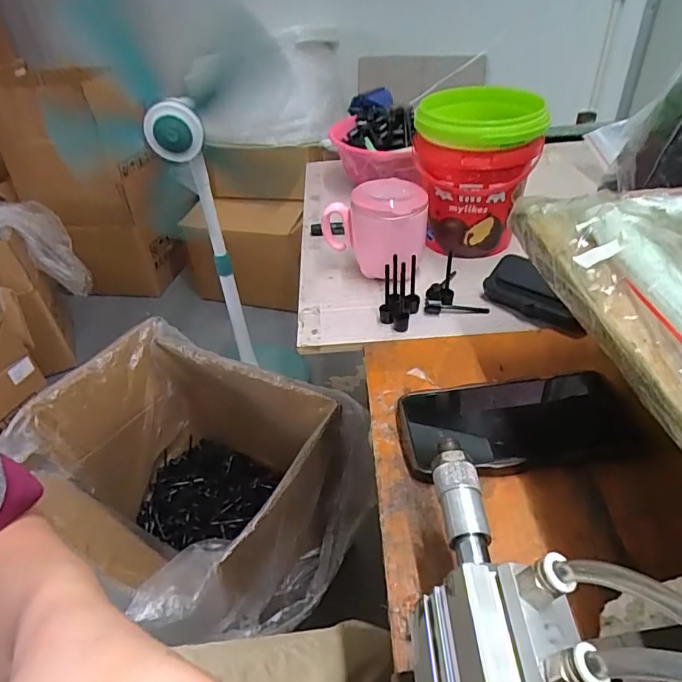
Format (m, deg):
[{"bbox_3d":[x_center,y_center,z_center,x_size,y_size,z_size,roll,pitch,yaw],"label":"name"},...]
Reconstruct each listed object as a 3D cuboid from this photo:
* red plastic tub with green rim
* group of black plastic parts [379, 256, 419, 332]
[{"bbox_3d":[0.148,-0.188,0.557,0.128,0.146,0.127,-1,40,5],"label":"red plastic tub with green rim"},{"bbox_3d":[0.057,-0.047,0.477,0.038,0.058,0.049,2,40,9],"label":"group of black plastic parts"}]

